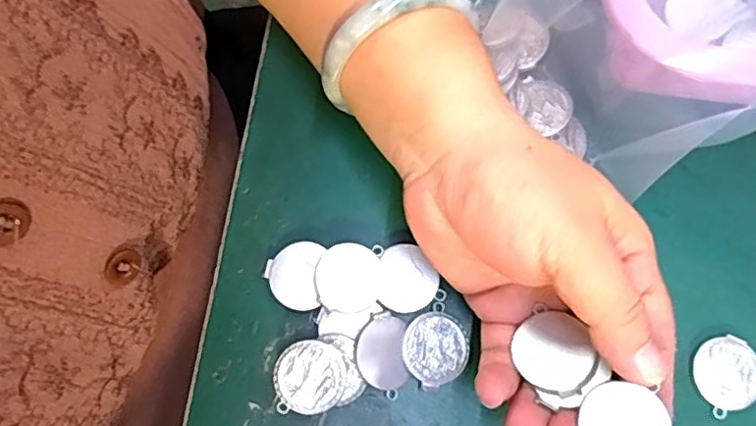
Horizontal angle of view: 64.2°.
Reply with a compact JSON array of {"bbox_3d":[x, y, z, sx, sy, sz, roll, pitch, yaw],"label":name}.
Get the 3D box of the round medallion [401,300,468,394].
[{"bbox_3d":[0.024,0.057,0.253,0.029,0.004,0.028,0,77,-1],"label":"round medallion"}]

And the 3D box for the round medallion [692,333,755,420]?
[{"bbox_3d":[0.150,0.069,0.258,0.029,0.004,0.028,0,77,-1],"label":"round medallion"}]

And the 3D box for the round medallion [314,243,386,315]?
[{"bbox_3d":[-0.013,0.028,0.259,0.028,0.004,0.029,0,77,-1],"label":"round medallion"}]

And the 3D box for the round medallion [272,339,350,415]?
[{"bbox_3d":[-0.028,0.067,0.246,0.030,0.004,0.029,0,89,4],"label":"round medallion"}]

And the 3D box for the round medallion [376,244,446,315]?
[{"bbox_3d":[0.012,0.029,0.260,0.026,0.004,0.028,0,77,-1],"label":"round medallion"}]

